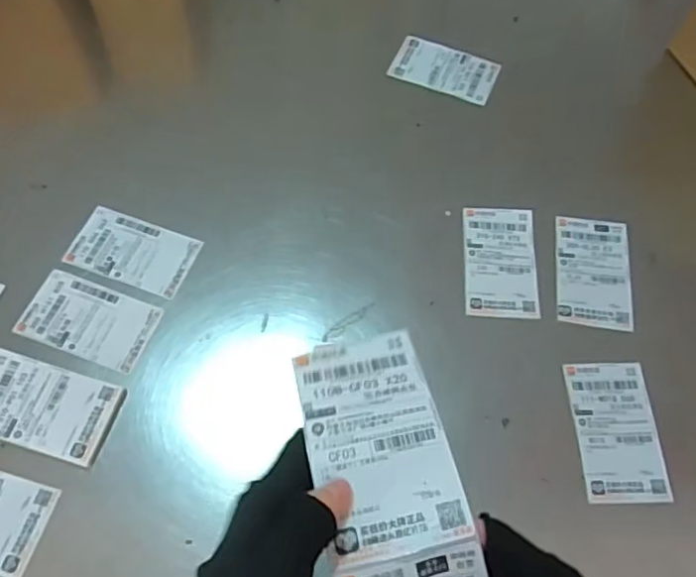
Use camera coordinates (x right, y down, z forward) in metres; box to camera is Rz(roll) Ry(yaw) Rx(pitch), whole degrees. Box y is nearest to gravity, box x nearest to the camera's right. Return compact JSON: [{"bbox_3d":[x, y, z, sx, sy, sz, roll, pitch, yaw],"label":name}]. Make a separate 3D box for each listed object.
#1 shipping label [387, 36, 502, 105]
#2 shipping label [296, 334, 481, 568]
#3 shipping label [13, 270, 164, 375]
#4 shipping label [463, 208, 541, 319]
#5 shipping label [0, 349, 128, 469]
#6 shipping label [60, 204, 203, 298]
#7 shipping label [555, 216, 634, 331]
[{"bbox_3d":[0.126,-0.284,0.758,0.131,0.004,0.074,23,69,9],"label":"shipping label"},{"bbox_3d":[0.015,0.083,0.330,0.073,0.027,0.125,-10,63,-7],"label":"shipping label"},{"bbox_3d":[-0.263,0.032,0.595,0.126,0.009,0.076,18,65,8],"label":"shipping label"},{"bbox_3d":[0.166,-0.030,0.634,0.077,0.005,0.129,3,67,1],"label":"shipping label"},{"bbox_3d":[-0.286,0.111,0.550,0.132,0.014,0.077,15,65,7],"label":"shipping label"},{"bbox_3d":[-0.233,-0.040,0.635,0.128,0.009,0.076,17,65,7],"label":"shipping label"},{"bbox_3d":[0.264,-0.019,0.630,0.075,0.008,0.131,4,64,7],"label":"shipping label"}]

